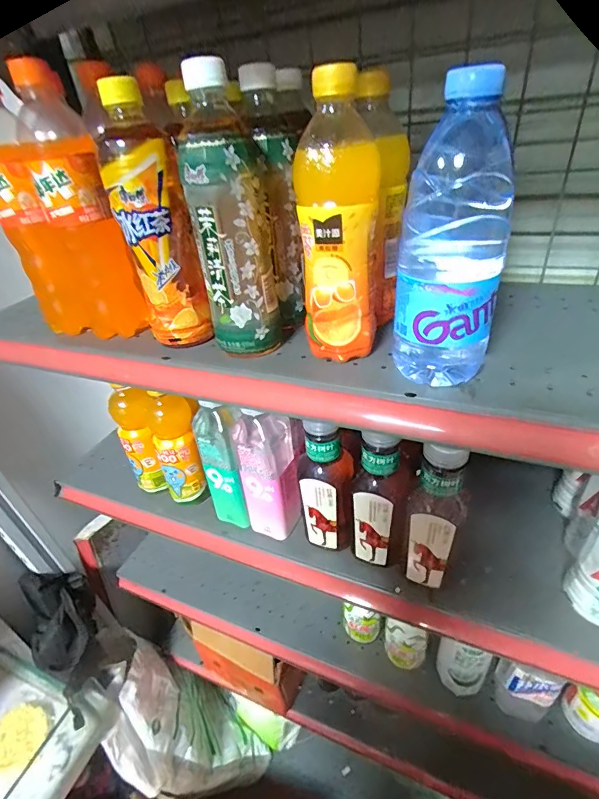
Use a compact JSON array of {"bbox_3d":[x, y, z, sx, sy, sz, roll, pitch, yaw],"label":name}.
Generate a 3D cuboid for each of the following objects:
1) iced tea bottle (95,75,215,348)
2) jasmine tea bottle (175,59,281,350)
[{"bbox_3d":[-0.132,-0.157,0.369,0.057,0.207,0.069,-17,36,-15],"label":"iced tea bottle"},{"bbox_3d":[-0.056,-0.145,0.339,0.063,0.209,0.057,-8,35,-2],"label":"jasmine tea bottle"}]

